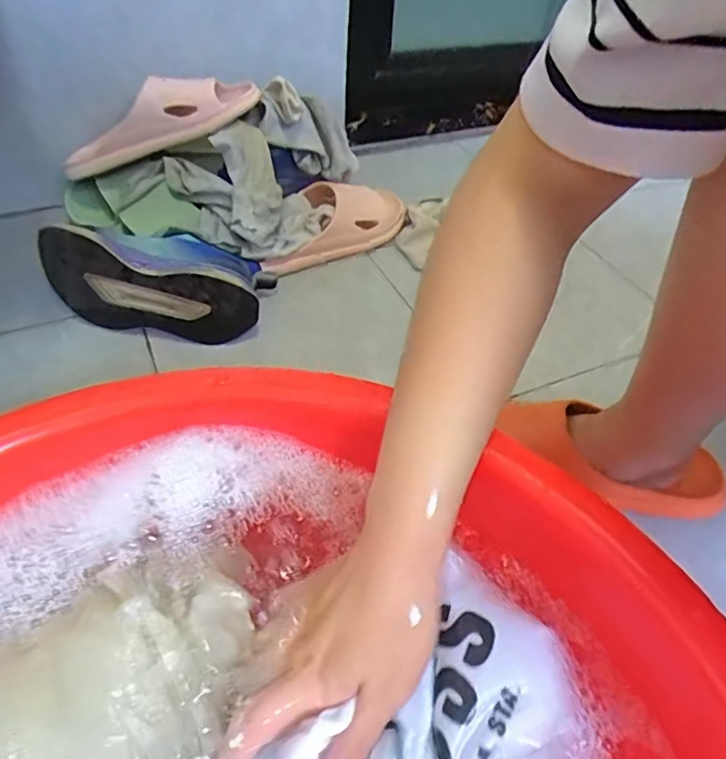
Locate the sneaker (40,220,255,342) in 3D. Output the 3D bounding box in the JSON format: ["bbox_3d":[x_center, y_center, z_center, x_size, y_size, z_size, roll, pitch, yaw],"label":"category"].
[{"bbox_3d":[-0.229,-0.116,0.639,0.232,0.096,0.107,7,45,2],"label":"sneaker"}]

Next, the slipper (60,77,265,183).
[{"bbox_3d":[-0.269,-0.331,0.716,0.272,0.071,0.085,-18,45,12],"label":"slipper"}]

